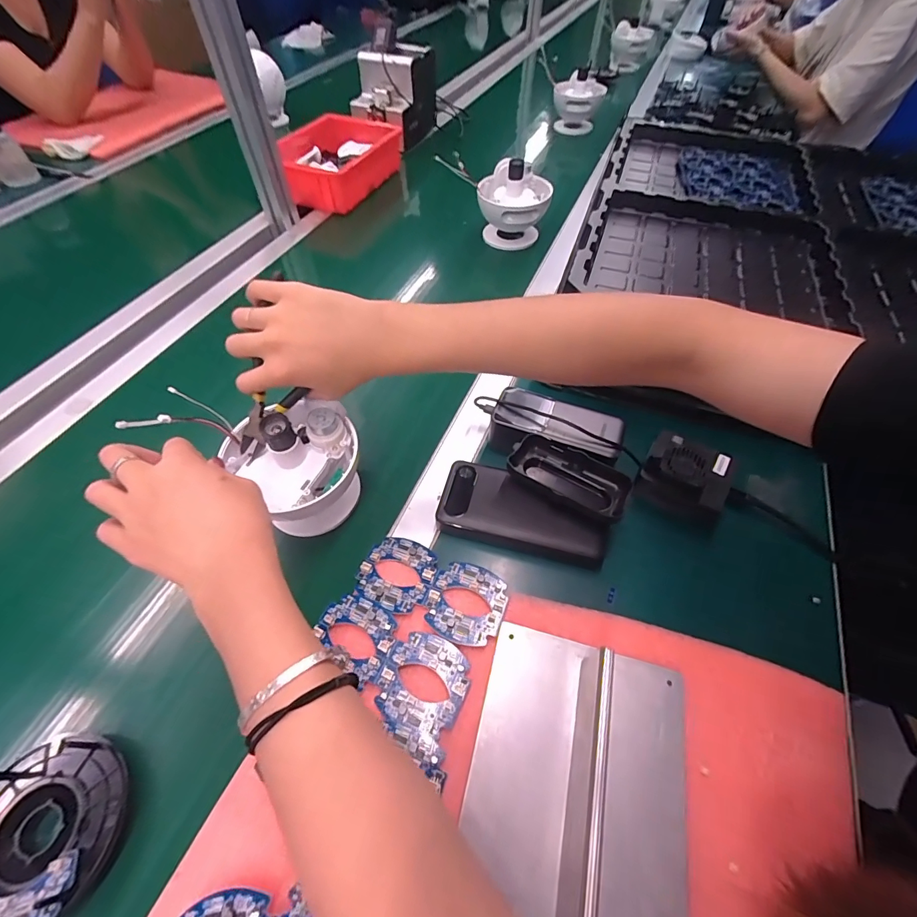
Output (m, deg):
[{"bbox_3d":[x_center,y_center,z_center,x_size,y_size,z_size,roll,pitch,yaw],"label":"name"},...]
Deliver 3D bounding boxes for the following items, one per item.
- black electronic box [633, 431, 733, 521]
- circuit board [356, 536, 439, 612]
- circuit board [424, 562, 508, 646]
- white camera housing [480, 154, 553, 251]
[{"bbox_3d":[0.224,0.014,0.418,0.077,0.034,0.078,28,60,18],"label":"black electronic box"},{"bbox_3d":[-0.053,0.099,0.372,0.063,0.005,0.063,17,51,11],"label":"circuit board"},{"bbox_3d":[0.006,0.120,0.357,0.063,0.006,0.065,15,57,10],"label":"circuit board"},{"bbox_3d":[0.089,-0.410,0.690,0.111,0.111,0.102,7,56,5],"label":"white camera housing"}]

